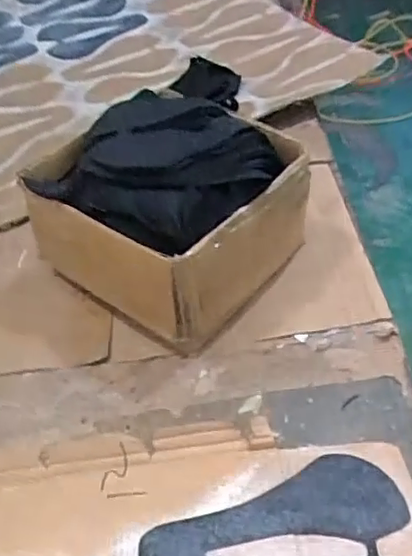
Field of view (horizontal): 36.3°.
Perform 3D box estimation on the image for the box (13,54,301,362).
[{"bbox_3d":[-0.040,-0.088,0.828,0.273,0.205,0.275,24,52,29],"label":"box"}]

